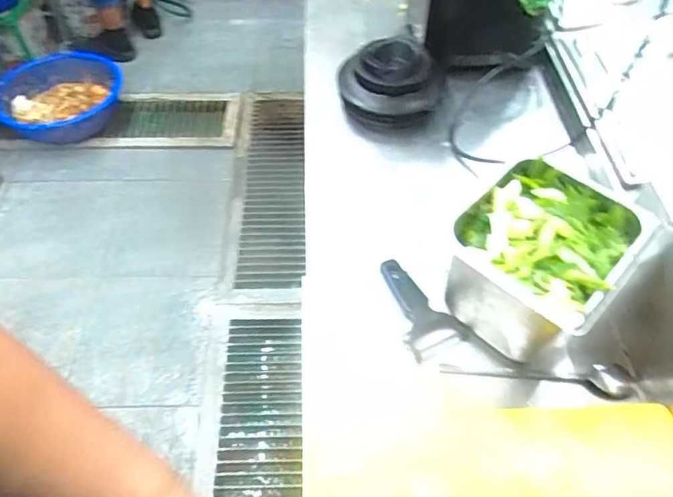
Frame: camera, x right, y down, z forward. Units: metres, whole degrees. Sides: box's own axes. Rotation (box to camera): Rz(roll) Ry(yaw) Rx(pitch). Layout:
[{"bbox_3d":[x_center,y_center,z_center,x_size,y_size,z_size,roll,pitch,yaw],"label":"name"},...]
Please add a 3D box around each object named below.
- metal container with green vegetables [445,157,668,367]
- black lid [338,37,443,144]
[{"bbox_3d":[0.206,0.027,0.566,0.149,0.157,0.159,36,61,25],"label":"metal container with green vegetables"},{"bbox_3d":[0.082,-0.245,0.815,0.146,0.088,0.133,-7,53,-5],"label":"black lid"}]

